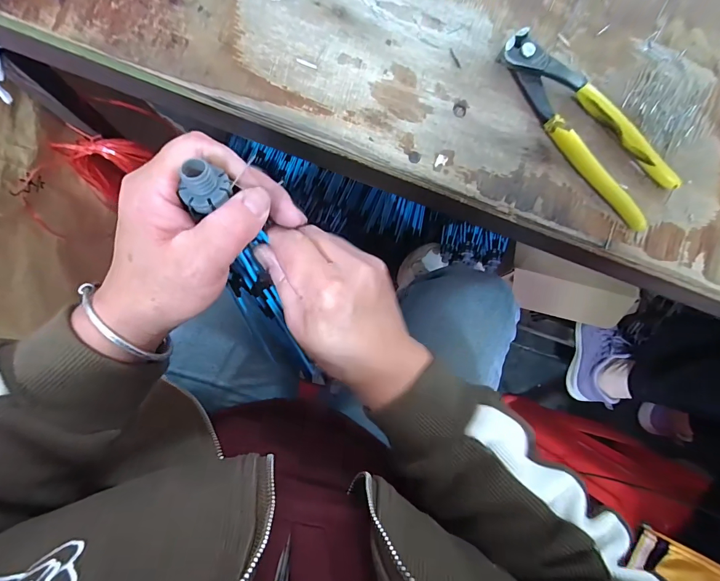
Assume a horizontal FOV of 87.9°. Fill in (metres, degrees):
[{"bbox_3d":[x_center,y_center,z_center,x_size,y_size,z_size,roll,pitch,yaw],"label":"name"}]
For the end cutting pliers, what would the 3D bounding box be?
[{"bbox_3d":[0.172,-0.125,0.281,0.058,0.018,0.165,-40,93,-9],"label":"end cutting pliers"}]

